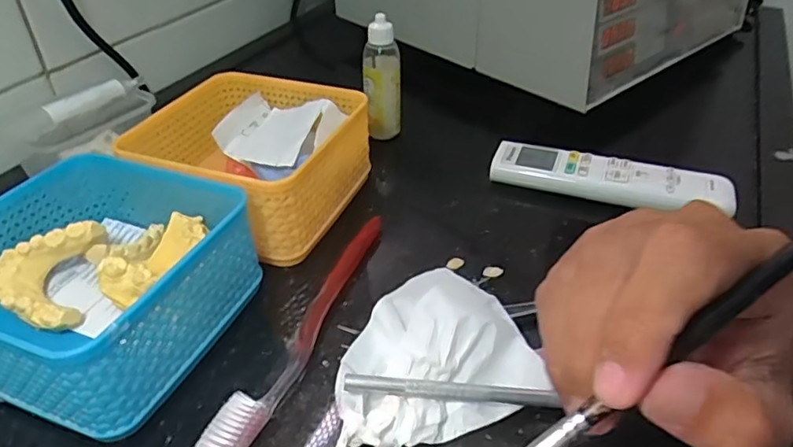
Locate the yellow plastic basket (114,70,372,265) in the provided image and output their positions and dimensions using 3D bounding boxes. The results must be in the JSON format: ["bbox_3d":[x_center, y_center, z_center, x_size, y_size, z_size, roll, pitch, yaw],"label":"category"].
[{"bbox_3d":[-0.101,-0.046,0.406,0.134,0.060,0.134,14,39,20],"label":"yellow plastic basket"}]

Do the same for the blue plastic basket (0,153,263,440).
[{"bbox_3d":[-0.159,0.031,0.312,0.130,0.065,0.131,13,39,18],"label":"blue plastic basket"}]

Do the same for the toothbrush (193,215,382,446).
[{"bbox_3d":[-0.045,0.055,0.318,0.019,0.020,0.182,15,40,19],"label":"toothbrush"}]

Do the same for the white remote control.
[{"bbox_3d":[0.166,-0.036,0.457,0.176,0.022,0.038,13,40,17],"label":"white remote control"}]

